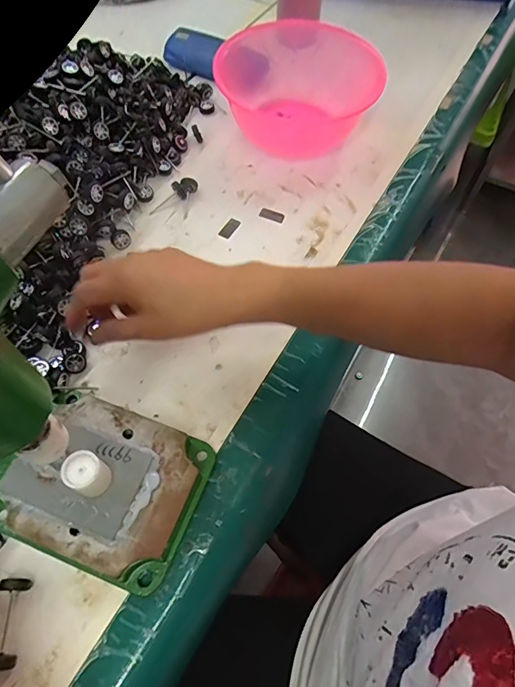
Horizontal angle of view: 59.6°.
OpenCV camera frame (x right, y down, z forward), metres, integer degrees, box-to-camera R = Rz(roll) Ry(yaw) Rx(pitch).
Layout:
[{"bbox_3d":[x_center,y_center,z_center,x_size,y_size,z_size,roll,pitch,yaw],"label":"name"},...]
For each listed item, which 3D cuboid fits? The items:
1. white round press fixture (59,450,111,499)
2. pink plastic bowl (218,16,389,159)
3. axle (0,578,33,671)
[{"bbox_3d":[-0.118,0.090,0.311,0.024,0.031,0.025,1,61,-1],"label":"white round press fixture"},{"bbox_3d":[0.050,-0.340,0.573,0.188,0.075,0.210,1,61,-1],"label":"pink plastic bowl"},{"bbox_3d":[-0.170,0.192,0.309,0.018,0.017,0.053,-1,61,-2],"label":"axle"}]

